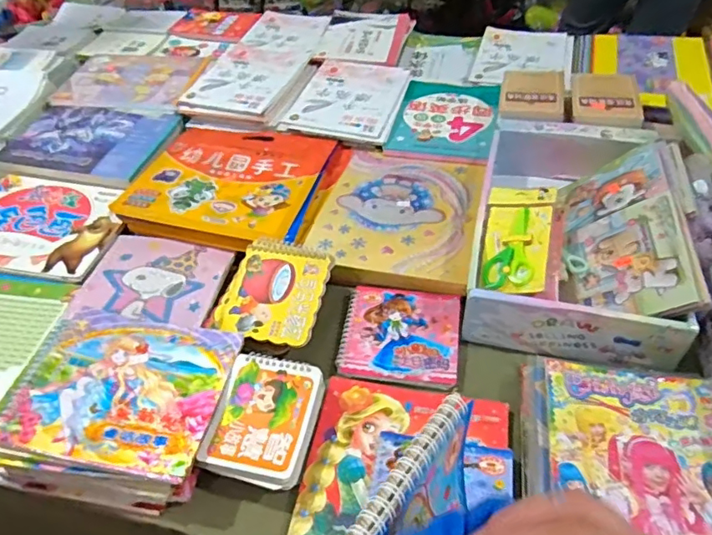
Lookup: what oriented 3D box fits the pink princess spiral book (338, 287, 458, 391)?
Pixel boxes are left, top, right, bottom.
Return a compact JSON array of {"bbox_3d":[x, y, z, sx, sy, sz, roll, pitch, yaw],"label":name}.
[{"bbox_3d":[0.057,0.084,0.706,0.150,0.012,0.142,4,47,8],"label":"pink princess spiral book"}]

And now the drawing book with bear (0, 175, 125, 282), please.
[{"bbox_3d":[-0.523,-0.074,0.895,0.289,0.013,0.208,9,48,12],"label":"drawing book with bear"}]

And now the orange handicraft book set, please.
[{"bbox_3d":[-0.203,-0.146,0.904,0.310,0.031,0.277,12,49,16],"label":"orange handicraft book set"}]

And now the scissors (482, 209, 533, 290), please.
[{"bbox_3d":[0.198,-0.024,0.711,0.065,0.012,0.120,-11,50,26],"label":"scissors"}]

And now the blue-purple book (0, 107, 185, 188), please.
[{"bbox_3d":[-0.509,-0.243,1.024,0.312,0.020,0.213,9,48,12],"label":"blue-purple book"}]

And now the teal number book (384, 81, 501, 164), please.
[{"bbox_3d":[0.171,-0.288,1.022,0.180,0.016,0.276,8,47,13],"label":"teal number book"}]

